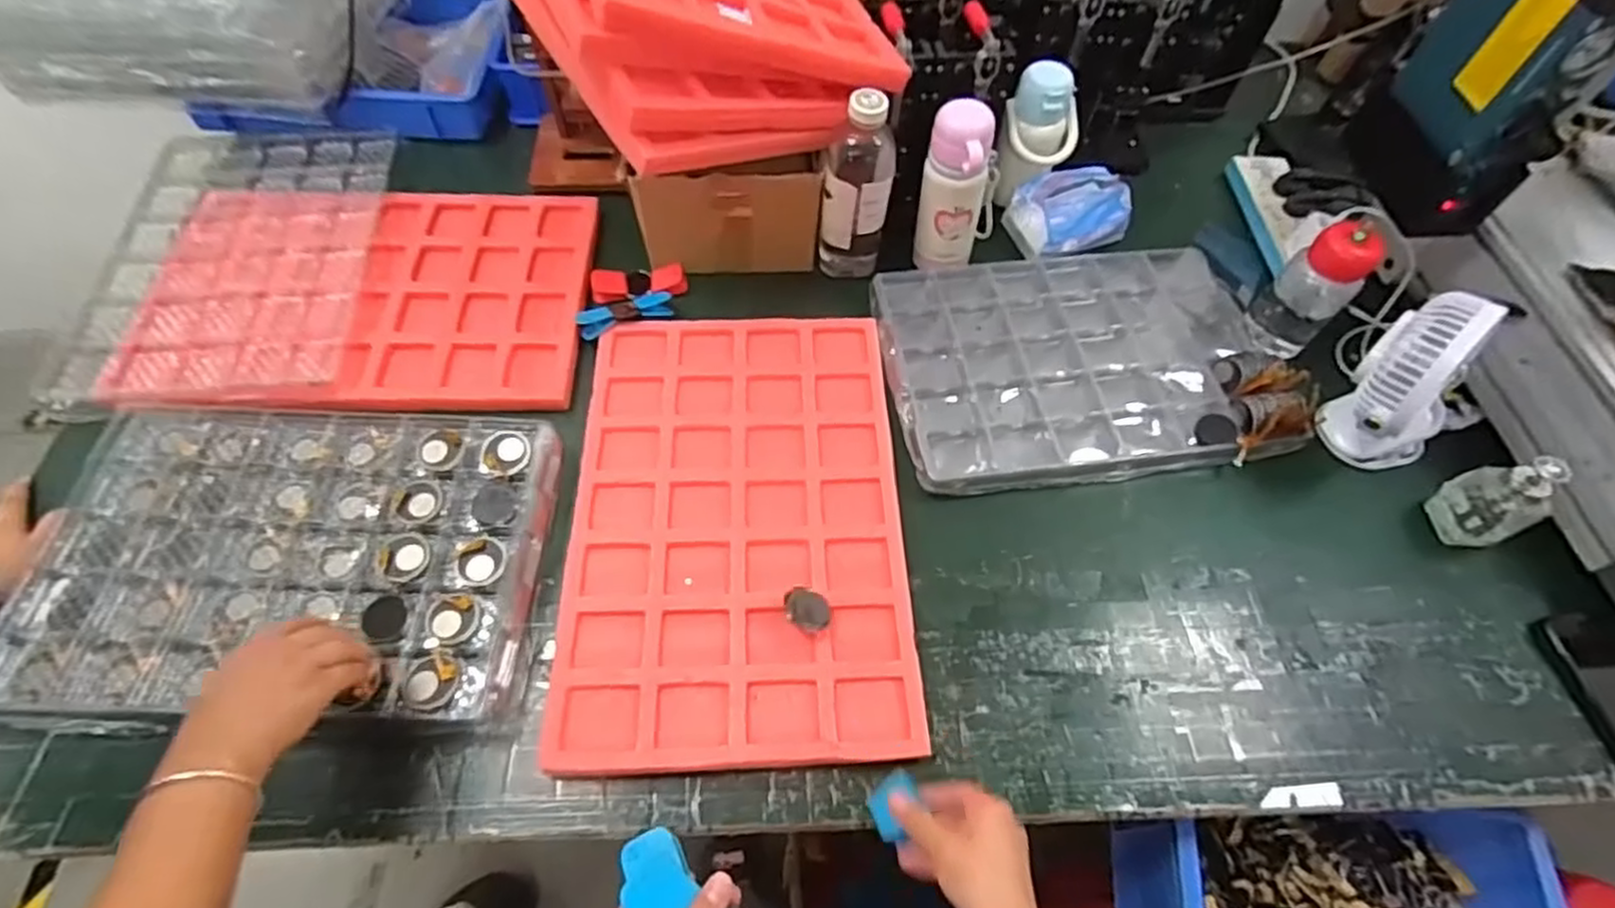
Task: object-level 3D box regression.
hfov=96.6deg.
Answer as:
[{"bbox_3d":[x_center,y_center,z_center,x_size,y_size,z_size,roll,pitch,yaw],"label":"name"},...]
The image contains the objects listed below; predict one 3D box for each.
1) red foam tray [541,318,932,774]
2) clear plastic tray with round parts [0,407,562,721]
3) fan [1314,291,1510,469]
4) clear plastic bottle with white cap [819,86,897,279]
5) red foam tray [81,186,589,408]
[{"bbox_3d":[-0.072,0.051,0.733,0.327,0.028,0.488,-2,60,-3],"label":"red foam tray"},{"bbox_3d":[-0.478,0.094,0.682,0.436,0.038,0.289,1,60,-1],"label":"clear plastic tray with round parts"},{"bbox_3d":[0.614,-0.063,0.735,0.121,0.178,0.111,-28,64,-16],"label":"fan"},{"bbox_3d":[0.059,-0.307,0.858,0.079,0.250,0.075,8,60,3],"label":"clear plastic bottle with white cap"},{"bbox_3d":[-0.521,-0.197,0.860,0.502,0.037,0.346,-3,60,-3],"label":"red foam tray"}]

